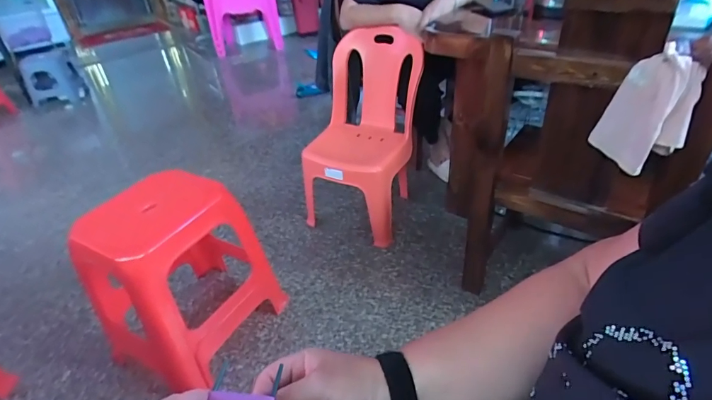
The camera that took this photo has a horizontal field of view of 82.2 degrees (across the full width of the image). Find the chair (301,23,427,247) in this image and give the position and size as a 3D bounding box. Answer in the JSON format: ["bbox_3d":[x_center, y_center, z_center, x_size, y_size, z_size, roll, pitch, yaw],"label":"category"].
[{"bbox_3d":[0.029,-0.228,1.464,0.385,0.635,0.416,11,39,21],"label":"chair"}]

